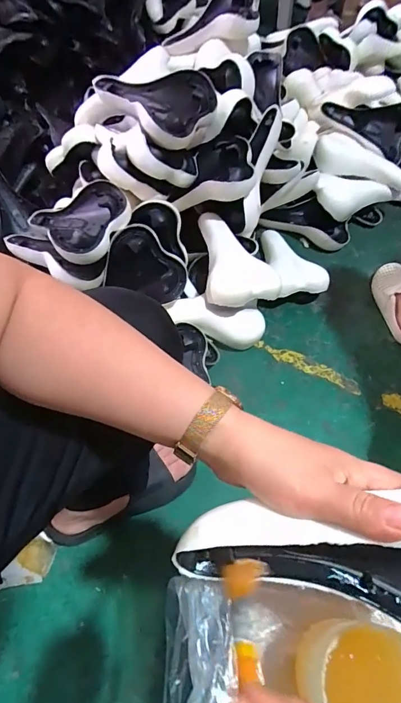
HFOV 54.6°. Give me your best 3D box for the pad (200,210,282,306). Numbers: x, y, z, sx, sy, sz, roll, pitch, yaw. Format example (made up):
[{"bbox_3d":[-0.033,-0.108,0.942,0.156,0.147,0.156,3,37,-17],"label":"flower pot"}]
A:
[{"bbox_3d":[0.081,-0.202,0.833,0.153,0.046,0.247,-2,58,-4],"label":"pad"}]

